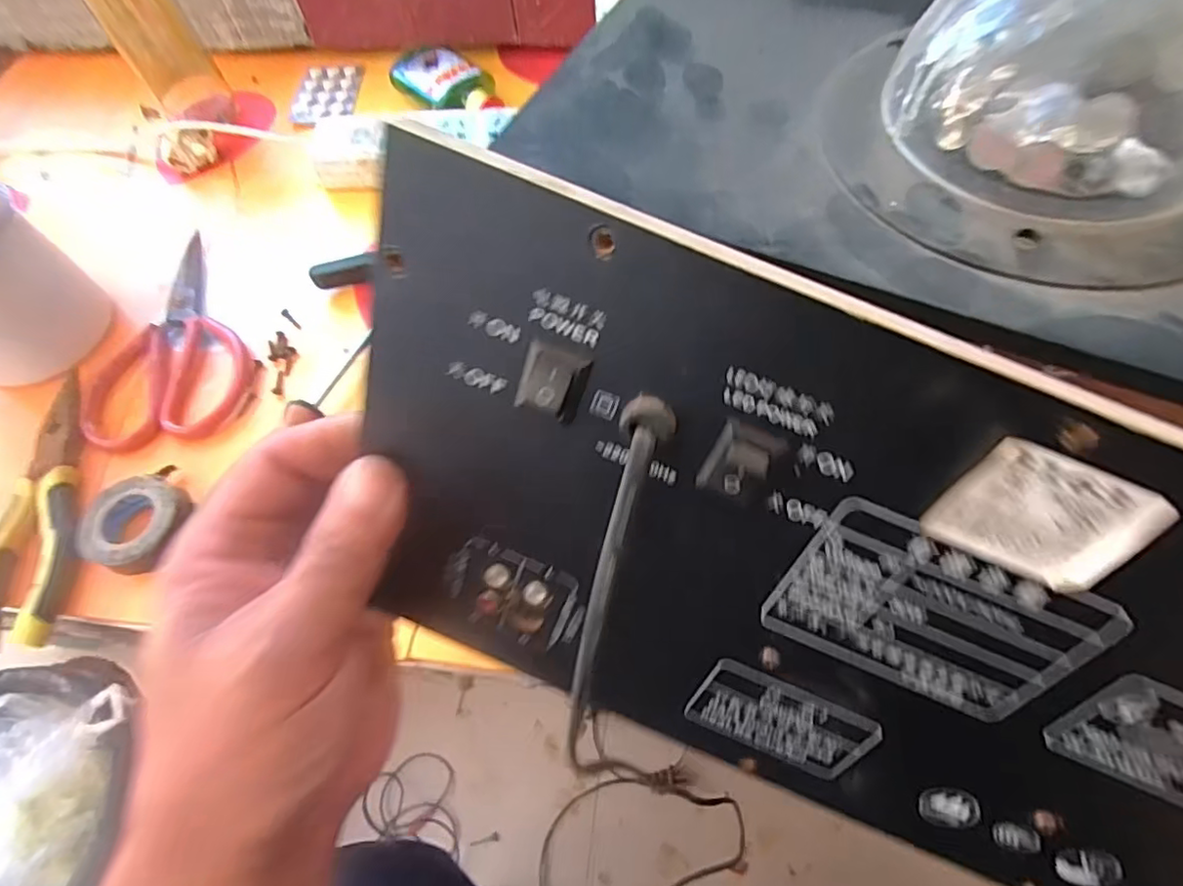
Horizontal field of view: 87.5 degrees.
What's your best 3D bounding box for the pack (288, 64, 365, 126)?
[{"bbox_3d":[-0.240,-0.319,0.561,0.054,0.011,0.077,-3,61,4],"label":"pack"}]

